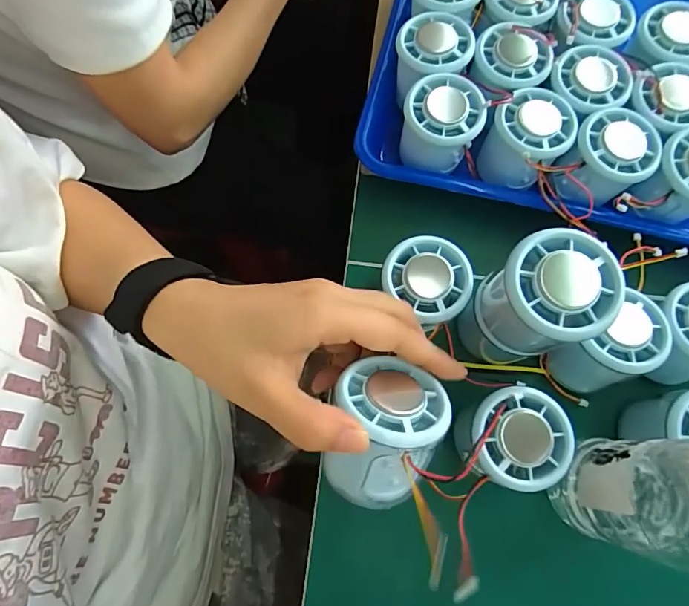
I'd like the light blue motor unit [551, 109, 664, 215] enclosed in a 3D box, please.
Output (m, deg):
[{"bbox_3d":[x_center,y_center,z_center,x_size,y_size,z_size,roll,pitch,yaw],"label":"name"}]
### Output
[{"bbox_3d":[0.185,-0.101,0.321,0.055,0.042,0.063,44,77,10],"label":"light blue motor unit"}]

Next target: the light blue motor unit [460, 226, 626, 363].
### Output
[{"bbox_3d":[0.106,-0.001,0.244,0.060,0.064,0.053,-16,76,-6],"label":"light blue motor unit"}]

